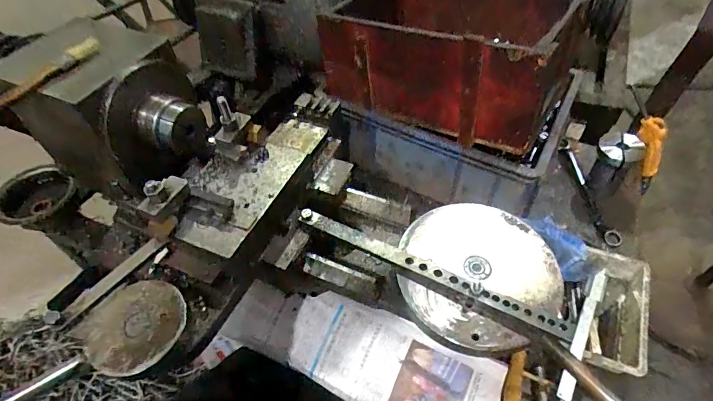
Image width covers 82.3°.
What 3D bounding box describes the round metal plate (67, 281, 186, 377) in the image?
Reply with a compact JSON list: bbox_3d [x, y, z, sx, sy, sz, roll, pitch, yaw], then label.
[{"bbox_3d":[-0.230,0.129,0.423,0.099,0.009,0.098,-1,50,2],"label":"round metal plate"}]

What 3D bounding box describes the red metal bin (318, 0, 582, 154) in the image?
[{"bbox_3d":[0.146,-0.262,0.676,0.361,0.158,0.282,19,54,18],"label":"red metal bin"}]

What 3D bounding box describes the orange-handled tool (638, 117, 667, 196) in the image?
[{"bbox_3d":[0.574,-0.081,0.799,0.040,0.177,0.032,8,48,37],"label":"orange-handled tool"}]

